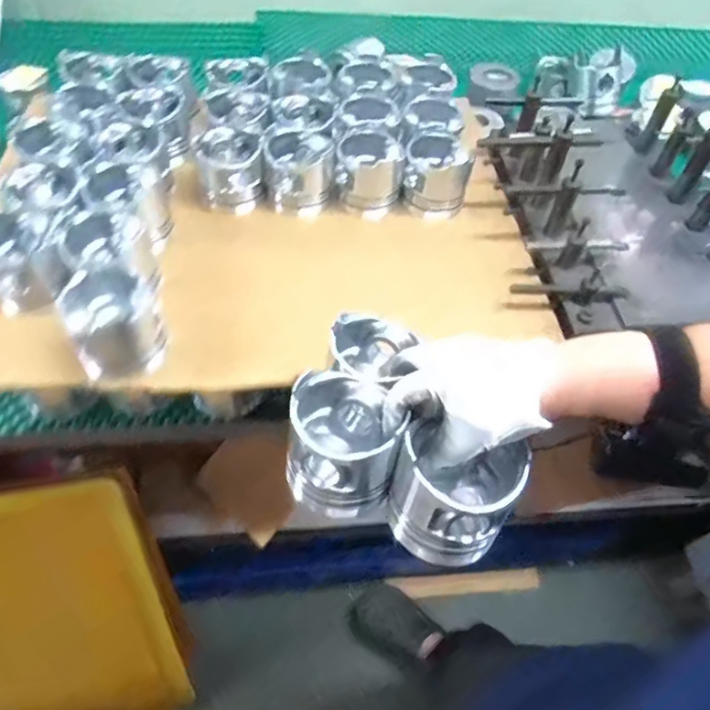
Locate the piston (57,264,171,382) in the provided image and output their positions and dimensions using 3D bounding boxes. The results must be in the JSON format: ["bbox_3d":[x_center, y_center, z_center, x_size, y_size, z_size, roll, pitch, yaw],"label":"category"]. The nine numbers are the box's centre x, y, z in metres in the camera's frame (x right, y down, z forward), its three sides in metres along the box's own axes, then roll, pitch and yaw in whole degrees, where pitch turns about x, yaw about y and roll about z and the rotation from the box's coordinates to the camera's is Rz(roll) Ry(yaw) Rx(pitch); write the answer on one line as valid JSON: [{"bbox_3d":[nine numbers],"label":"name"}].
[{"bbox_3d":[-0.254,-0.037,0.563,0.086,0.095,0.083,-22,59,-18],"label":"piston"}]

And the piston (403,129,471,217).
[{"bbox_3d":[0.114,-0.255,0.754,0.085,0.089,0.103,12,54,5],"label":"piston"}]

